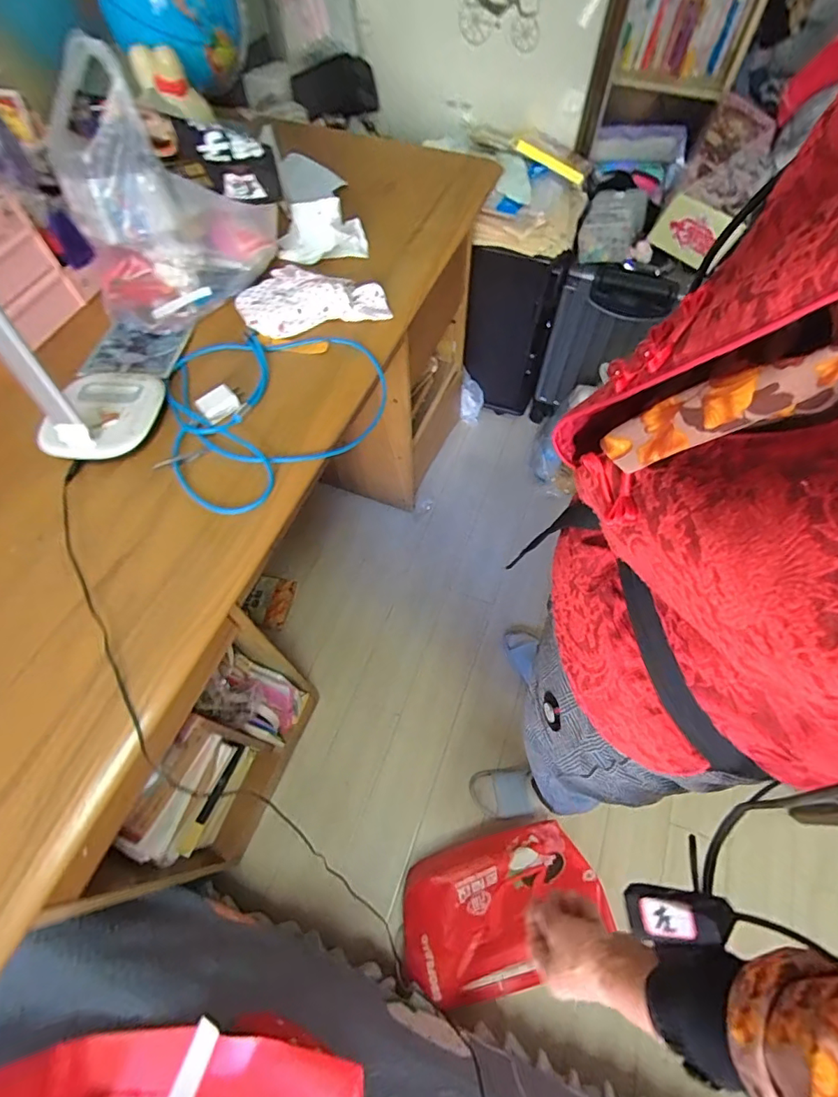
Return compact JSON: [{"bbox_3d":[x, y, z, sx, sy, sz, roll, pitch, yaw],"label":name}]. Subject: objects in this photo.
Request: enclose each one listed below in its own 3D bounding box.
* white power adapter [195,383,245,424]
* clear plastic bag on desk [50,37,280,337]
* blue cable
[{"bbox_3d":[-0.264,-0.197,0.662,0.060,0.024,0.039,-37,69,-17],"label":"white power adapter"},{"bbox_3d":[-0.325,-0.438,0.640,0.246,0.278,0.147,-6,63,-3],"label":"clear plastic bag on desk"},{"bbox_3d":[-0.201,-0.209,0.683,0.324,0.030,0.273,-33,67,-15],"label":"blue cable"}]

